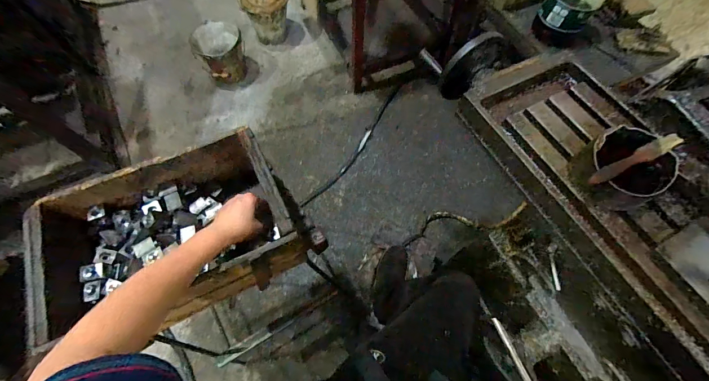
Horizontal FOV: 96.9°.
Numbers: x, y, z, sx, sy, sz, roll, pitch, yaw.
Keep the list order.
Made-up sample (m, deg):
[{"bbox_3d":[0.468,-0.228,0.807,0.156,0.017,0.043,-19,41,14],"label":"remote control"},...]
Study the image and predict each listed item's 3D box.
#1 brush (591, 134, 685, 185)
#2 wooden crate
[{"bbox_3d":[0.378,-0.043,0.418,0.152,0.011,0.020,-25,67,-11],"label":"brush"},{"bbox_3d":[-0.295,0.076,0.530,0.358,0.149,0.237,-24,67,-11],"label":"wooden crate"}]

